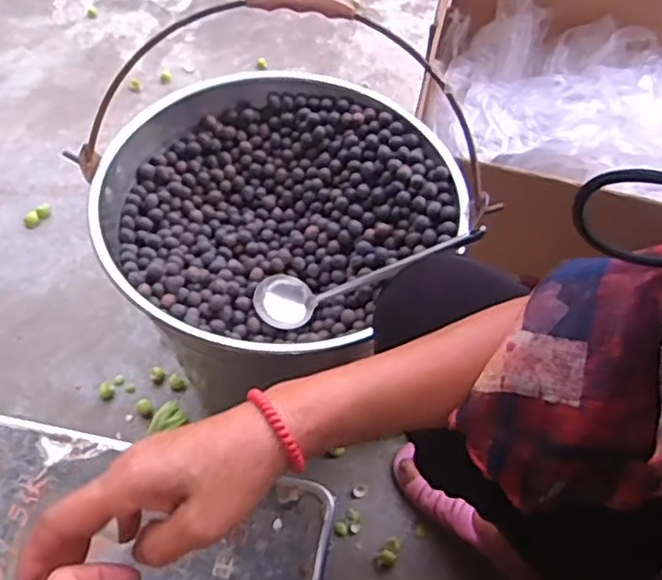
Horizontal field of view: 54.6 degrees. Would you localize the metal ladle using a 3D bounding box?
[{"bbox_3d":[0.033,-0.014,0.572,0.212,0.043,0.052,-18,52,19],"label":"metal ladle"}]

